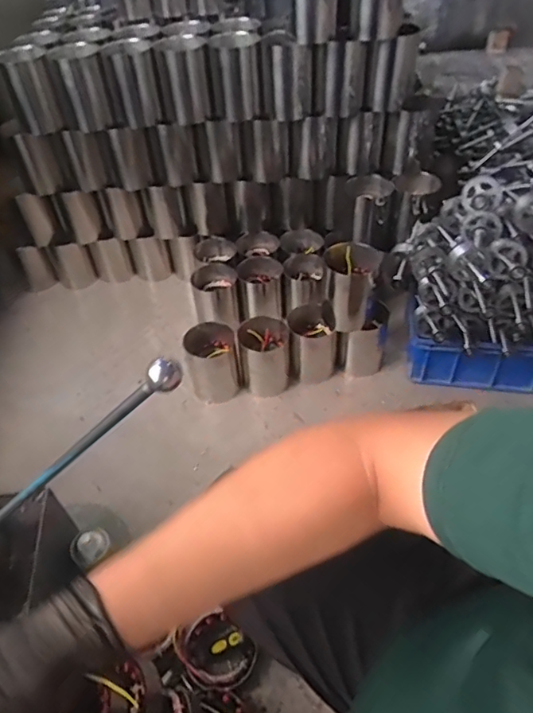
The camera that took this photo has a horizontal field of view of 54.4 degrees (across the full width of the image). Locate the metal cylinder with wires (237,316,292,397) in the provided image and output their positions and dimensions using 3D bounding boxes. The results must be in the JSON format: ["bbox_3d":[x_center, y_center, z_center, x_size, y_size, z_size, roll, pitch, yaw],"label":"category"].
[{"bbox_3d":[-0.001,-0.003,1.252,0.120,0.149,0.115,-7,46,-3],"label":"metal cylinder with wires"}]

